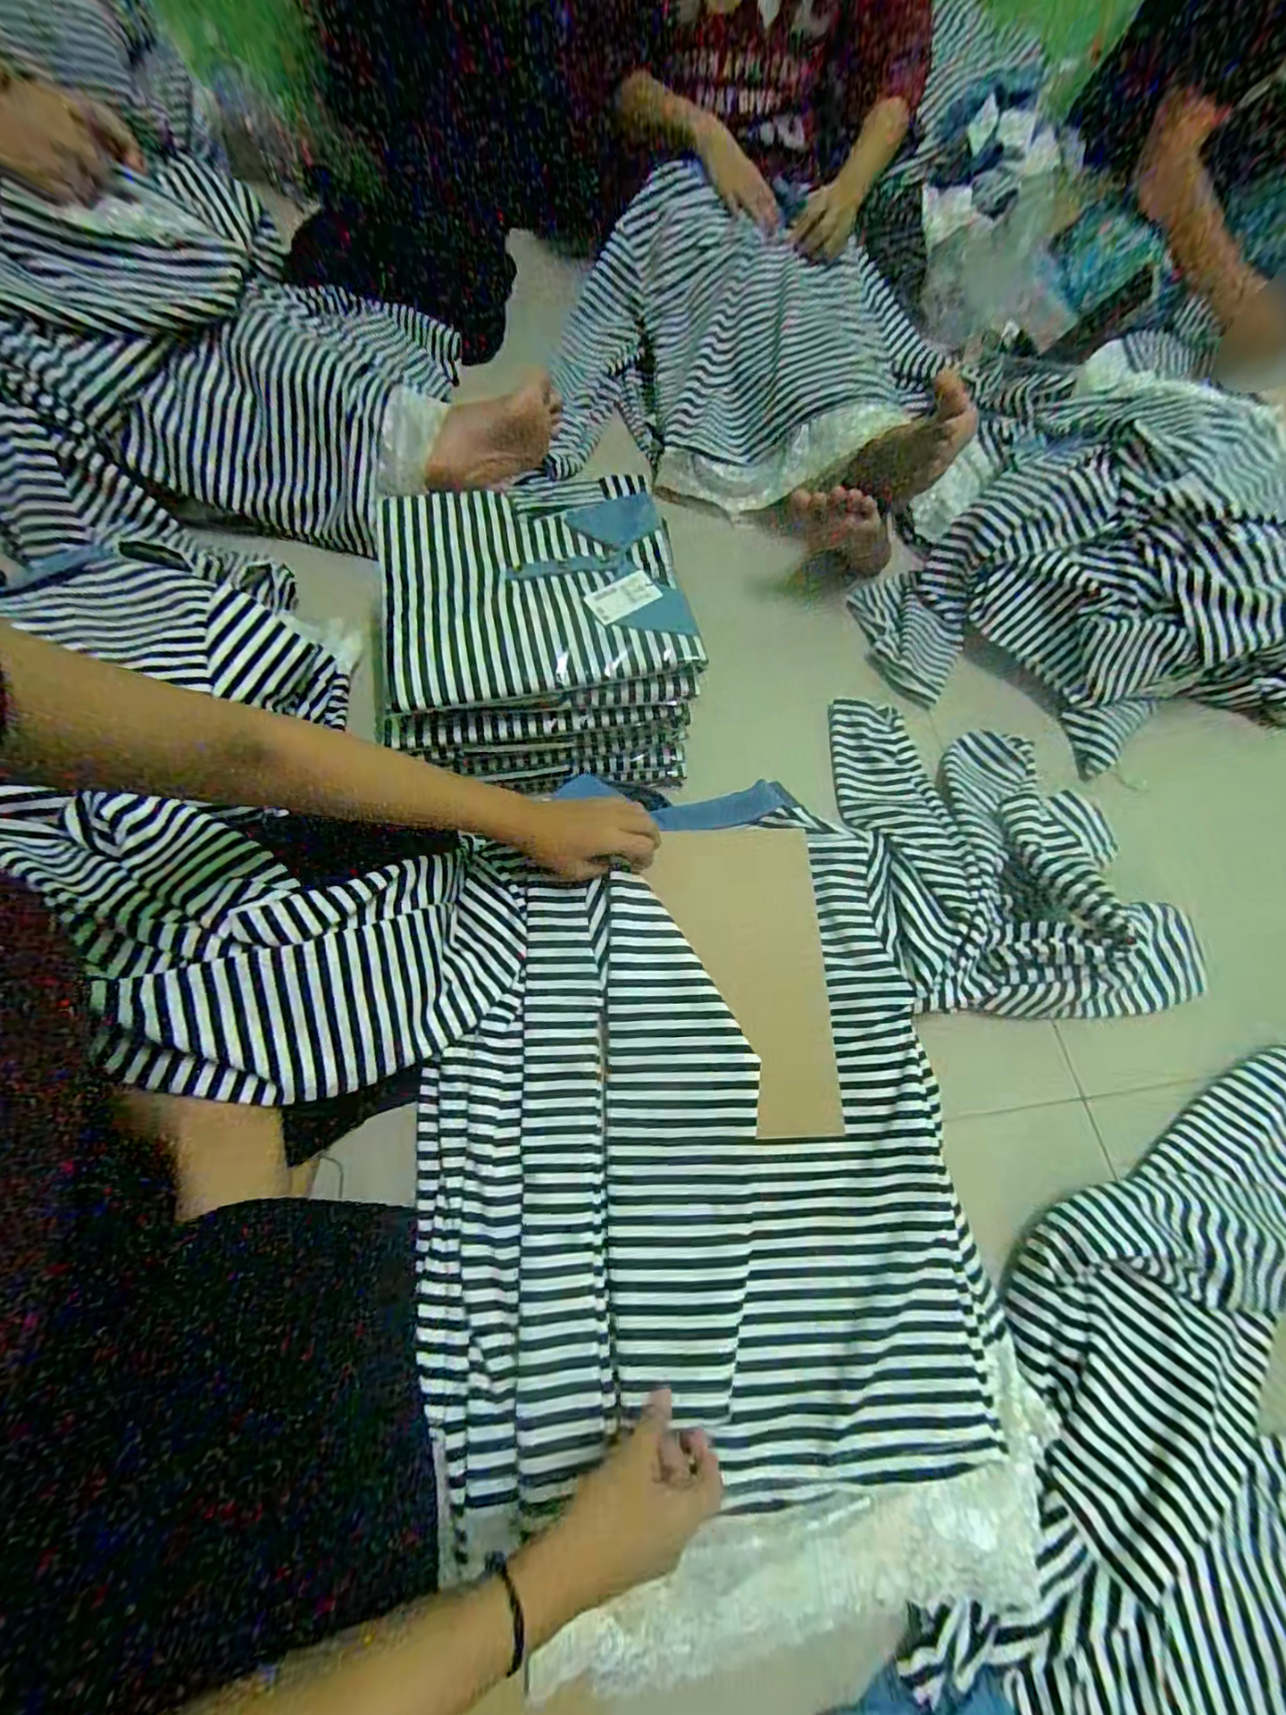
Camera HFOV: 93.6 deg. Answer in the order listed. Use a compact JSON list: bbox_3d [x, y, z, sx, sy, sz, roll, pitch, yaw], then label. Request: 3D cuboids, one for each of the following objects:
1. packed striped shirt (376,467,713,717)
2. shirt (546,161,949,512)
[{"bbox_3d":[-0.107,-0.265,0.577,0.273,0.028,0.265,-9,67,-9],"label":"packed striped shirt"},{"bbox_3d":[0.141,-0.698,0.857,0.568,0.168,0.417,12,65,1],"label":"shirt"}]

